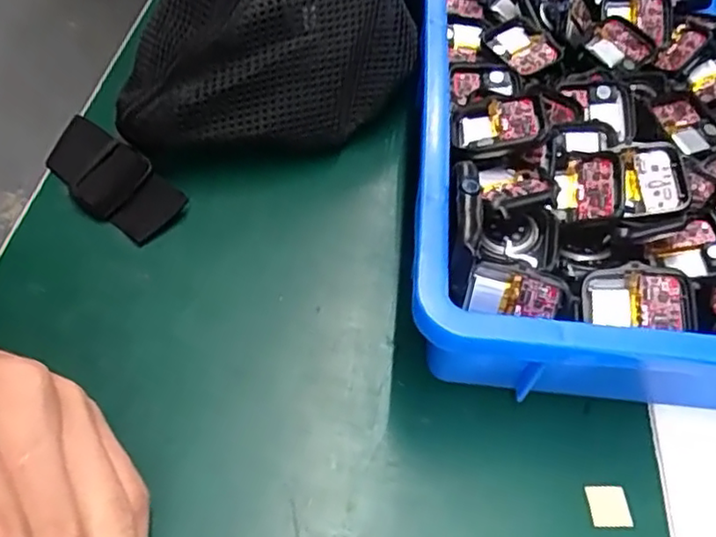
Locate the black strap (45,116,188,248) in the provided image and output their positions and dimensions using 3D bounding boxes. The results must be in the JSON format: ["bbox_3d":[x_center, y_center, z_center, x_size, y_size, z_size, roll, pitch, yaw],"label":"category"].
[{"bbox_3d":[-0.129,-0.049,0.324,0.090,0.023,0.036,38,58,20],"label":"black strap"}]

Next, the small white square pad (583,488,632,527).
[{"bbox_3d":[0.098,0.093,0.251,0.015,0.004,0.015,-1,60,-2],"label":"small white square pad"}]

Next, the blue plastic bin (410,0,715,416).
[{"bbox_3d":[0.158,-0.093,0.364,0.255,0.075,0.376,7,52,-2],"label":"blue plastic bin"}]

